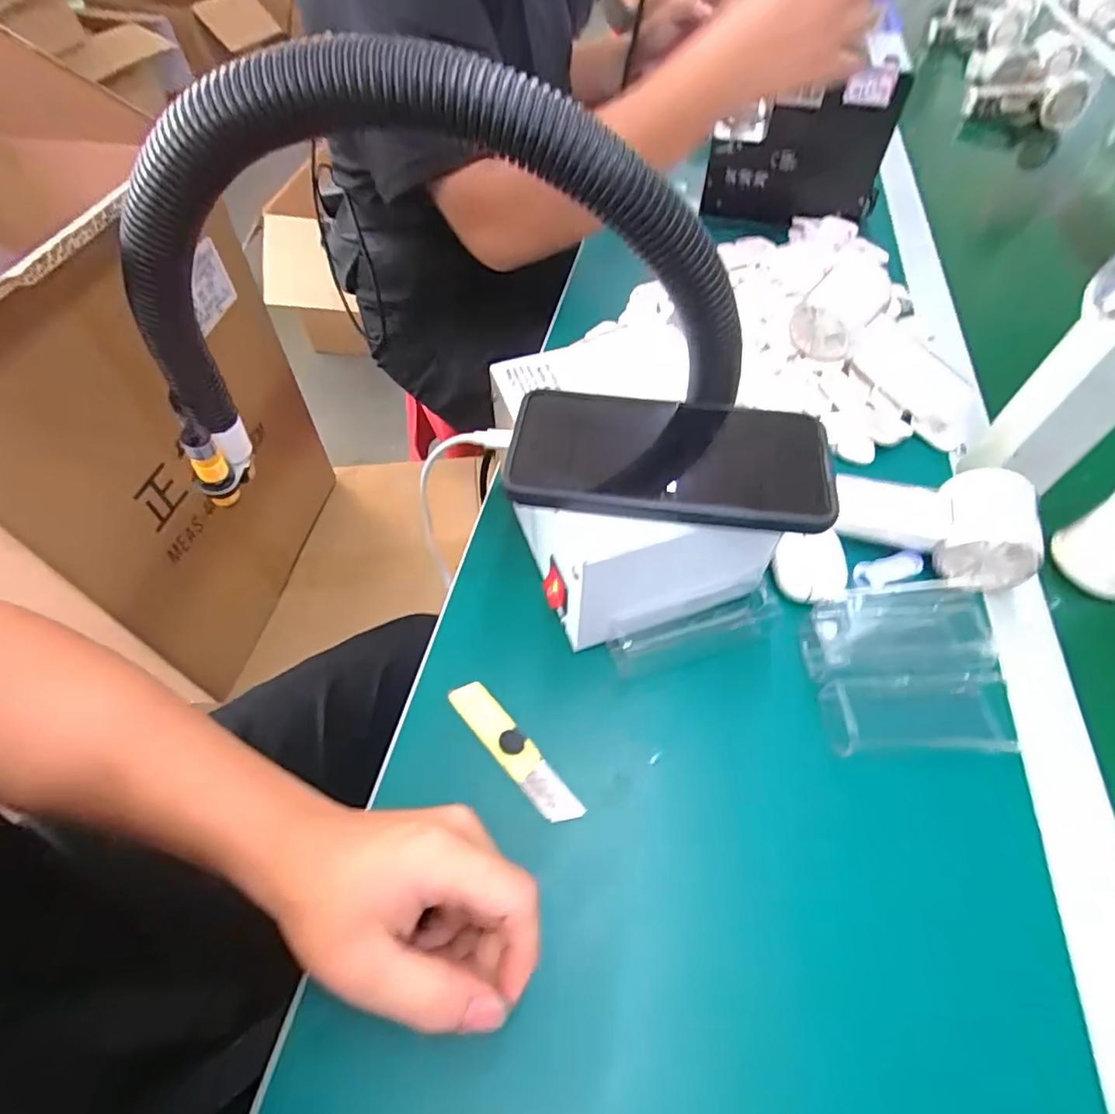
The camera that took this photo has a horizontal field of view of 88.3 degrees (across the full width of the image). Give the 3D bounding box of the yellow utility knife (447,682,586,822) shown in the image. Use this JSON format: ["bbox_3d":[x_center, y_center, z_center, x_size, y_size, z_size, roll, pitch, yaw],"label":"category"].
[{"bbox_3d":[-0.025,0.108,0.322,0.020,0.005,0.097,-36,63,-24],"label":"yellow utility knife"}]

